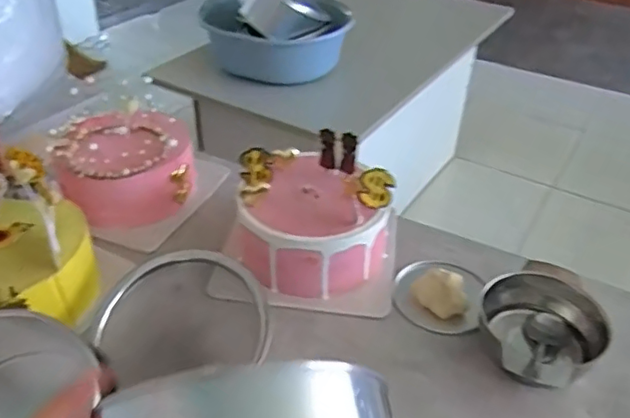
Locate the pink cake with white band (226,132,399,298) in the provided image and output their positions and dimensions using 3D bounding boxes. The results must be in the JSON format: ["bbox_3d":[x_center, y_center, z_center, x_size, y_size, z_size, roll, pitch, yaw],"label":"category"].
[{"bbox_3d":[-0.004,0.009,0.683,0.158,0.126,0.150,1,37,-1],"label":"pink cake with white band"}]

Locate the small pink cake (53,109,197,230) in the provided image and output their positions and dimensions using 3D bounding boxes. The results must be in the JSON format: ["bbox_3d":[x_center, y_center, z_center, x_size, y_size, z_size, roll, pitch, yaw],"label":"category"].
[{"bbox_3d":[-0.246,-0.051,0.780,0.161,0.129,0.142,-10,38,-14],"label":"small pink cake"}]

